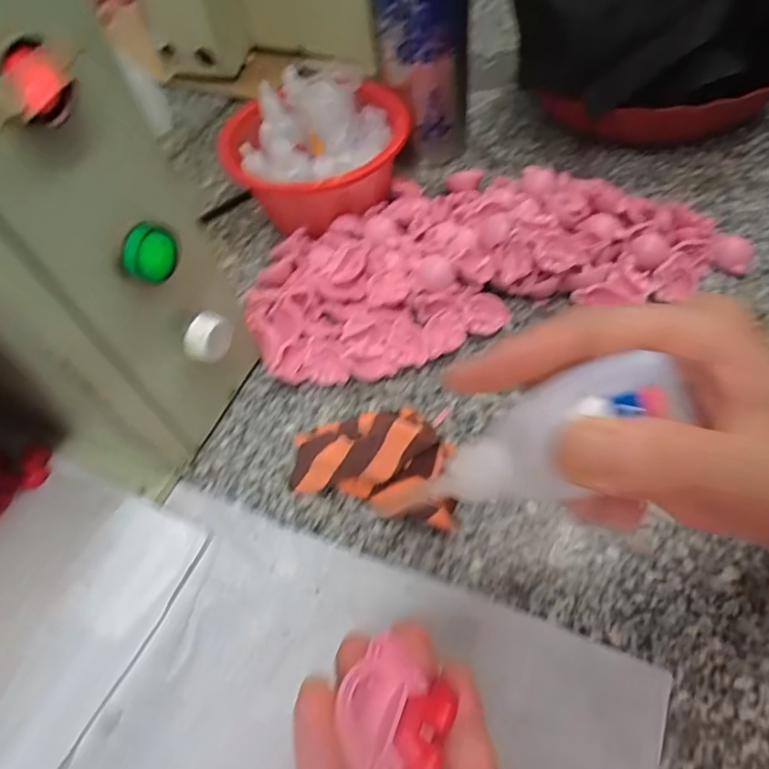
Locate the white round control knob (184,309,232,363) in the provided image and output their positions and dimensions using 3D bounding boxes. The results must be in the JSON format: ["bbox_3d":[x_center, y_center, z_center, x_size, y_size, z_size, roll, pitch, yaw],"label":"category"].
[{"bbox_3d":[-0.101,-0.027,0.311,0.016,0.021,0.027,11,58,14],"label":"white round control knob"}]

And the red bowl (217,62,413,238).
[{"bbox_3d":[-0.052,-0.183,0.448,0.146,0.089,0.118,-30,59,-14],"label":"red bowl"}]

